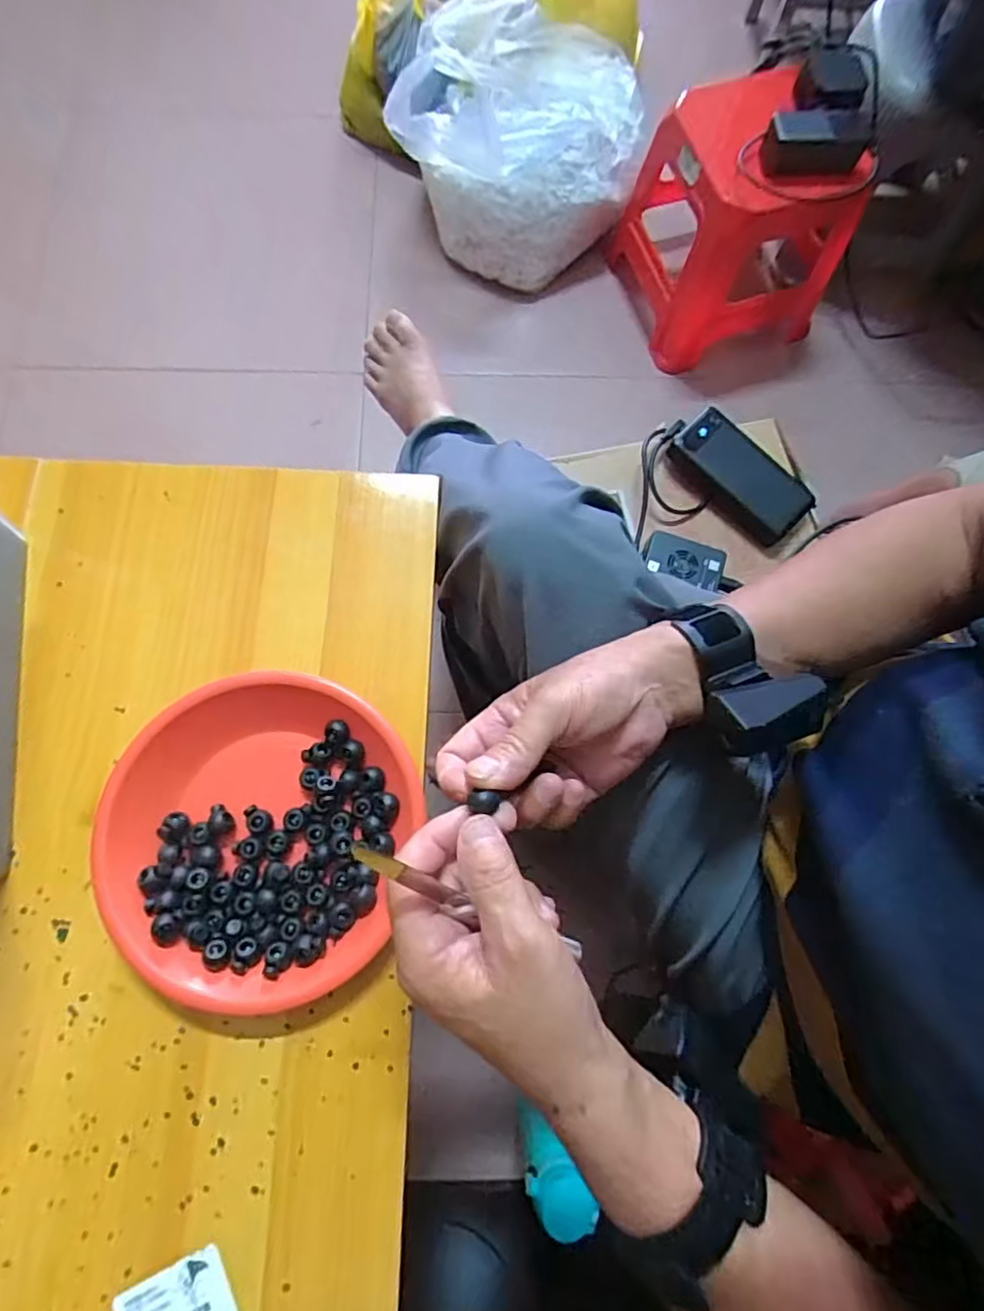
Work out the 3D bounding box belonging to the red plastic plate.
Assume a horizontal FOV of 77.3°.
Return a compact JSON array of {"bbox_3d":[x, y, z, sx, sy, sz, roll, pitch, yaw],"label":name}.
[{"bbox_3d":[-0.148,0.110,0.390,0.185,0.023,0.194,1,75,-2],"label":"red plastic plate"}]

